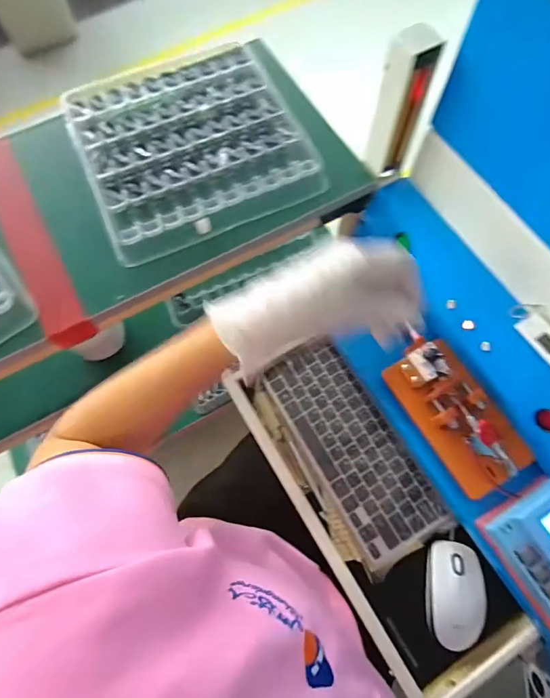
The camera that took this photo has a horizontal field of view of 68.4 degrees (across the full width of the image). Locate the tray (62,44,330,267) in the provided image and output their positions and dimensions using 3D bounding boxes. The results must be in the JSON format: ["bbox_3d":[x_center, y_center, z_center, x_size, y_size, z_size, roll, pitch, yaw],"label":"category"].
[{"bbox_3d":[-0.107,-0.251,0.492,0.244,0.032,0.255,-26,72,-9],"label":"tray"}]

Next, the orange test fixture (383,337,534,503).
[{"bbox_3d":[0.207,0.069,0.456,0.088,0.039,0.173,-29,72,-10],"label":"orange test fixture"}]

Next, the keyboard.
[{"bbox_3d":[0.096,0.120,0.529,0.109,0.016,0.273,-28,72,-10],"label":"keyboard"}]

